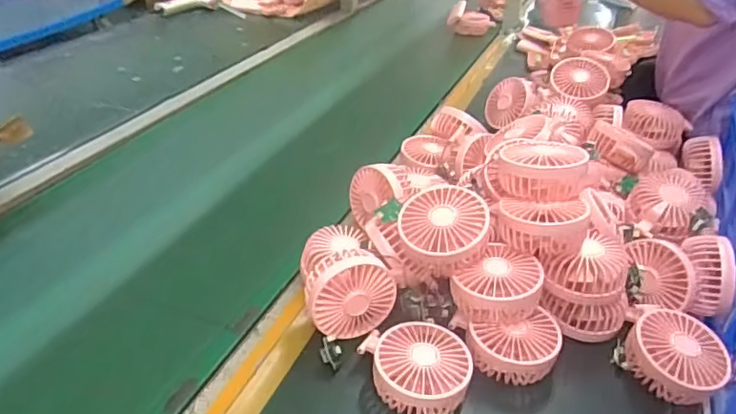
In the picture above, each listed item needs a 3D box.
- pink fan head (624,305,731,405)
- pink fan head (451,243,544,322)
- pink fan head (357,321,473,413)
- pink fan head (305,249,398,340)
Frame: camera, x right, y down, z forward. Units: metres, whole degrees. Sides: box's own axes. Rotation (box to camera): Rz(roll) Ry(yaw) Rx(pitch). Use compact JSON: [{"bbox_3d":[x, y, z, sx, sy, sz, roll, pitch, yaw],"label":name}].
[{"bbox_3d":[0.295,0.144,0.559,0.100,0.054,0.084,26,41,31],"label":"pink fan head"},{"bbox_3d":[0.129,0.078,0.564,0.071,0.047,0.077,2,34,-2],"label":"pink fan head"},{"bbox_3d":[0.048,0.151,0.529,0.086,0.045,0.091,-8,35,-14],"label":"pink fan head"},{"bbox_3d":[-0.018,0.088,0.575,0.089,0.087,0.045,-15,38,-24],"label":"pink fan head"}]

